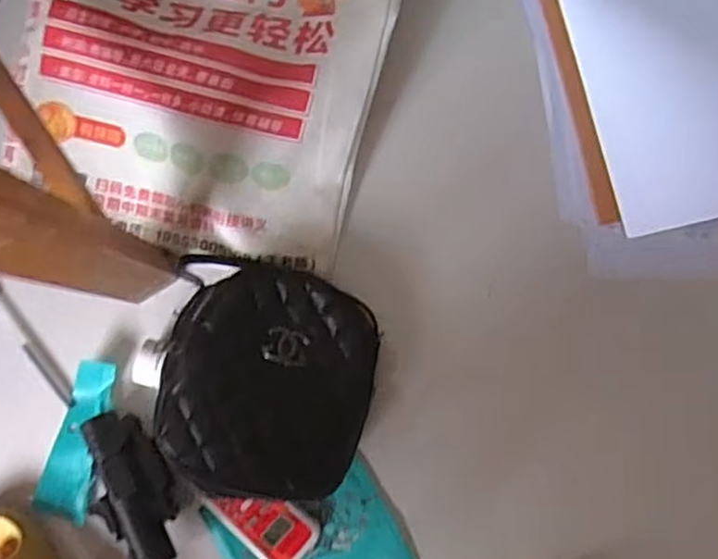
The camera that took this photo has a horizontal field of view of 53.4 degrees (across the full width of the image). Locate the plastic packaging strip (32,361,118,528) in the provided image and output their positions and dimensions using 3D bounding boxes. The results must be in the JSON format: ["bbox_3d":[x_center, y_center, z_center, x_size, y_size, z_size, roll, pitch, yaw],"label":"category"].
[{"bbox_3d":[-0.252,0.141,0.631,0.045,0.017,0.137,9,84,0],"label":"plastic packaging strip"}]

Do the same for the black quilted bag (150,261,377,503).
[{"bbox_3d":[-0.079,0.088,0.614,0.178,0.055,0.189,18,74,-15],"label":"black quilted bag"}]

